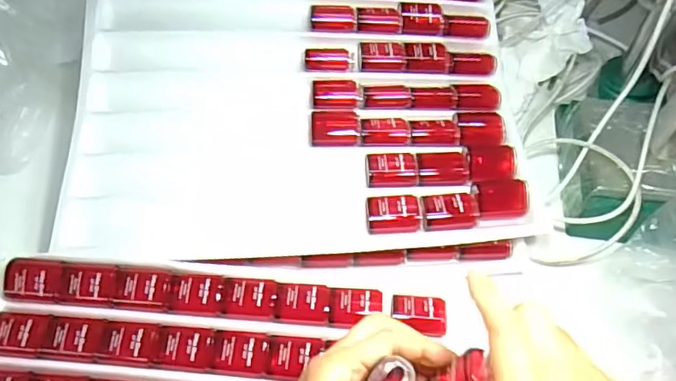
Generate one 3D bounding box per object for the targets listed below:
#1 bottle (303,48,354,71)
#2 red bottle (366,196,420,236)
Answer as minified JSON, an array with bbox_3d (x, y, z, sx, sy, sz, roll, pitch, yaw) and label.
[{"bbox_3d":[-0.007,-0.119,0.475,0.046,0.018,0.017,-2,56,-1],"label":"bottle"},{"bbox_3d":[0.044,0.020,0.414,0.042,0.026,0.026,0,56,0],"label":"red bottle"}]

